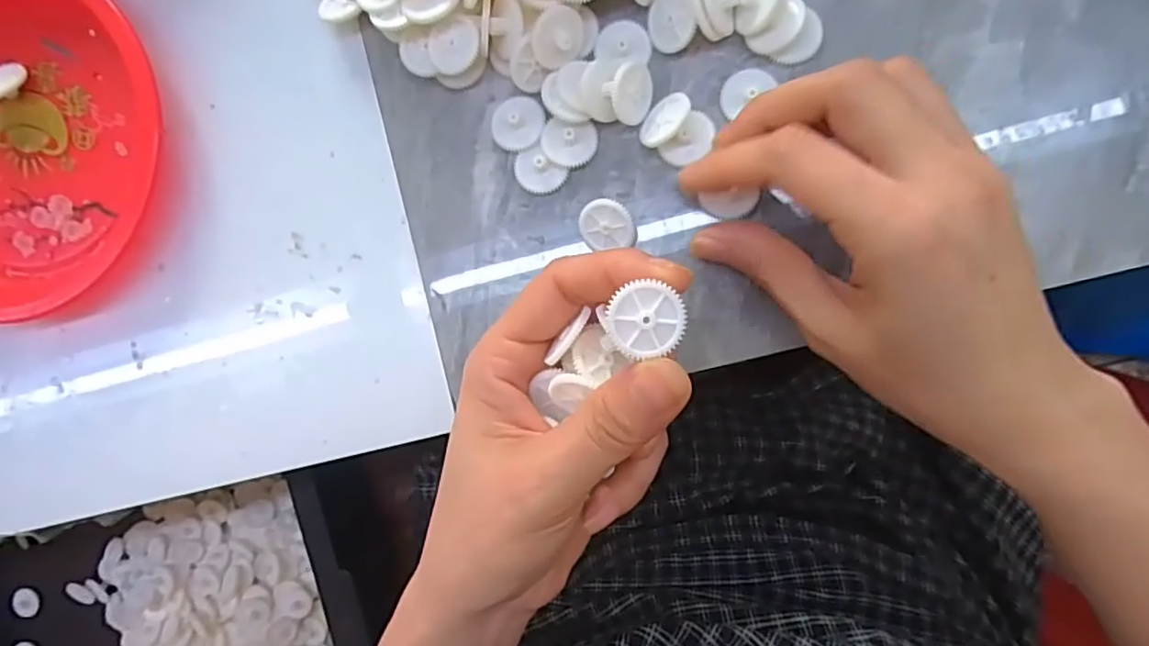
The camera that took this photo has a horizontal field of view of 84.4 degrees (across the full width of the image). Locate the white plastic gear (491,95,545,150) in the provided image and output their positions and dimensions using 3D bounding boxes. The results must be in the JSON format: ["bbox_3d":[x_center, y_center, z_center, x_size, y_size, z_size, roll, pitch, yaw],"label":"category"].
[{"bbox_3d":[-0.022,-0.079,0.248,0.021,0.004,0.021,0,91,8],"label":"white plastic gear"}]

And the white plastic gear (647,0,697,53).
[{"bbox_3d":[0.037,-0.113,0.235,0.021,0.004,0.022,-5,99,52],"label":"white plastic gear"}]

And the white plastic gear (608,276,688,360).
[{"bbox_3d":[0.020,0.000,0.173,0.021,0.005,0.019,-5,90,8],"label":"white plastic gear"}]

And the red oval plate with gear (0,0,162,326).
[{"bbox_3d":[-0.244,-0.076,0.272,0.142,0.019,0.146,9,92,8],"label":"red oval plate with gear"}]

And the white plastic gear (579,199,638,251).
[{"bbox_3d":[0.013,-0.039,0.243,0.022,0.007,0.018,-3,109,26],"label":"white plastic gear"}]

